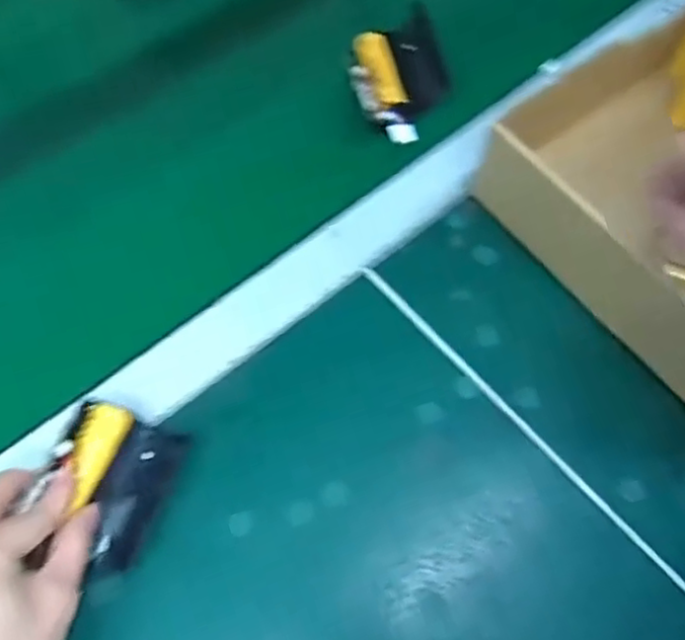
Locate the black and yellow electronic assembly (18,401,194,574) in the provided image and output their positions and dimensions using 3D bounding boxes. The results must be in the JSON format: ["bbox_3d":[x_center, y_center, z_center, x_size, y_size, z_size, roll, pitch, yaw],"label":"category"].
[{"bbox_3d":[-0.127,0.088,0.373,0.057,0.034,0.082,18,64,5],"label":"black and yellow electronic assembly"}]

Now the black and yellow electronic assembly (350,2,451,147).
[{"bbox_3d":[0.044,-0.176,0.502,0.063,0.029,0.107,-12,65,-9],"label":"black and yellow electronic assembly"}]

